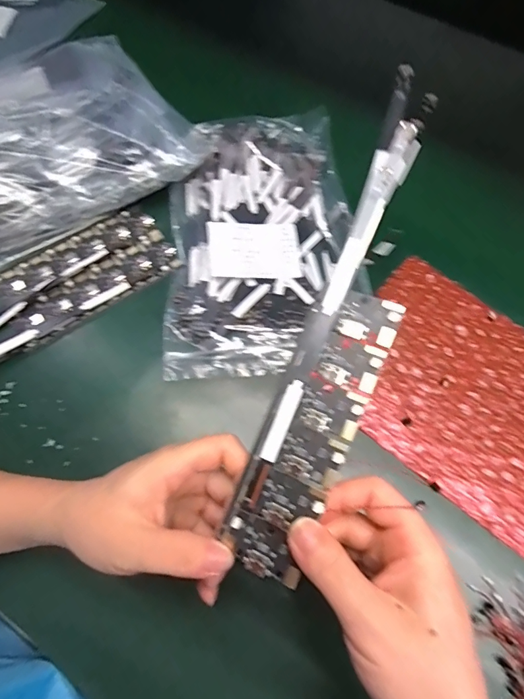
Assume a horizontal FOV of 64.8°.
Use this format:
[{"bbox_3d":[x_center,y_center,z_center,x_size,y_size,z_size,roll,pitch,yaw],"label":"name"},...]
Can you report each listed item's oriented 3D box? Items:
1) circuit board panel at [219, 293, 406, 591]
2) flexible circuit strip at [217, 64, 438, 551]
[{"bbox_3d":[0.021,0.035,0.186,0.039,0.007,0.129,25,86,9],"label":"circuit board panel"},{"bbox_3d":[0.029,-0.019,0.189,0.018,0.013,0.219,23,87,9],"label":"flexible circuit strip"}]

